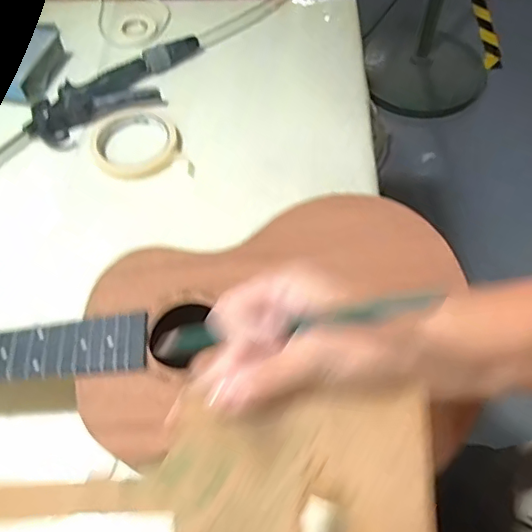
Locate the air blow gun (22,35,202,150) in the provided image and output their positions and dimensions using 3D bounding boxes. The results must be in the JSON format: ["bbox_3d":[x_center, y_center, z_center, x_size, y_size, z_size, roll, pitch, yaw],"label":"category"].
[{"bbox_3d":[-0.171,-0.213,0.662,0.229,0.023,0.082,-28,62,-15],"label":"air blow gun"}]

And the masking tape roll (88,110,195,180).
[{"bbox_3d":[-0.142,-0.139,0.626,0.107,0.020,0.094,-9,59,-4],"label":"masking tape roll"}]

